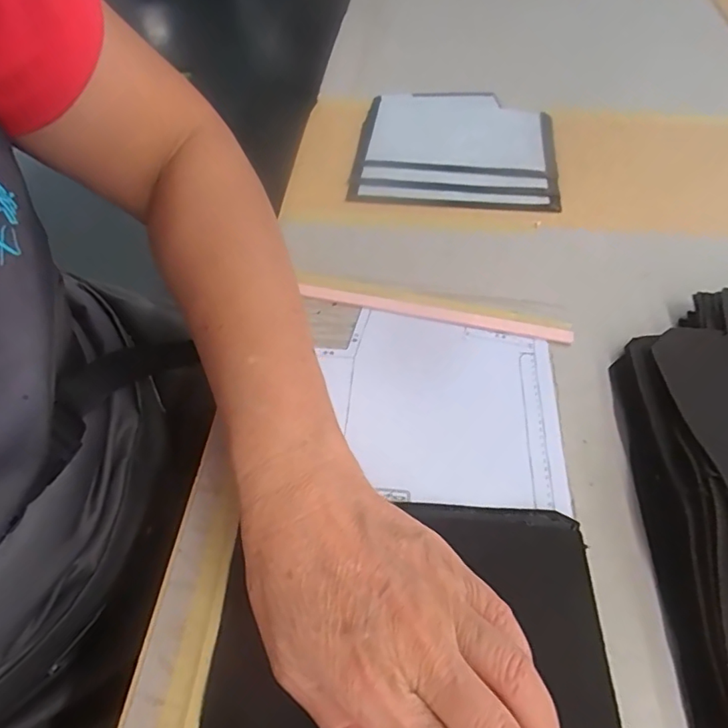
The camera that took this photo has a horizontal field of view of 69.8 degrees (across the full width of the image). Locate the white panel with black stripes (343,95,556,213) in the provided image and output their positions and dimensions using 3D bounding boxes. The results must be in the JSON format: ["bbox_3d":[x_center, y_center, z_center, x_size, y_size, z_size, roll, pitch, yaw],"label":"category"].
[{"bbox_3d":[0.081,-0.195,0.470,0.171,0.015,0.167,5,58,8],"label":"white panel with black stripes"}]

